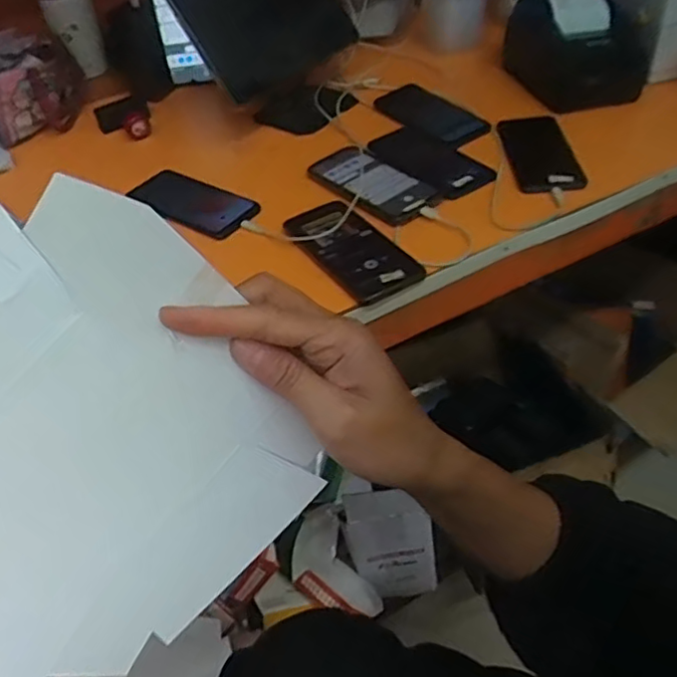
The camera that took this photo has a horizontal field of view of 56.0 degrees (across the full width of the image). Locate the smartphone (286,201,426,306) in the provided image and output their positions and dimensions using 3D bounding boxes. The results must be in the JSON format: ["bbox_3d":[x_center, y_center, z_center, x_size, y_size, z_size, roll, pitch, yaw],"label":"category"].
[{"bbox_3d":[0.009,-0.098,0.680,0.084,0.016,0.183,-32,50,-18],"label":"smartphone"}]

